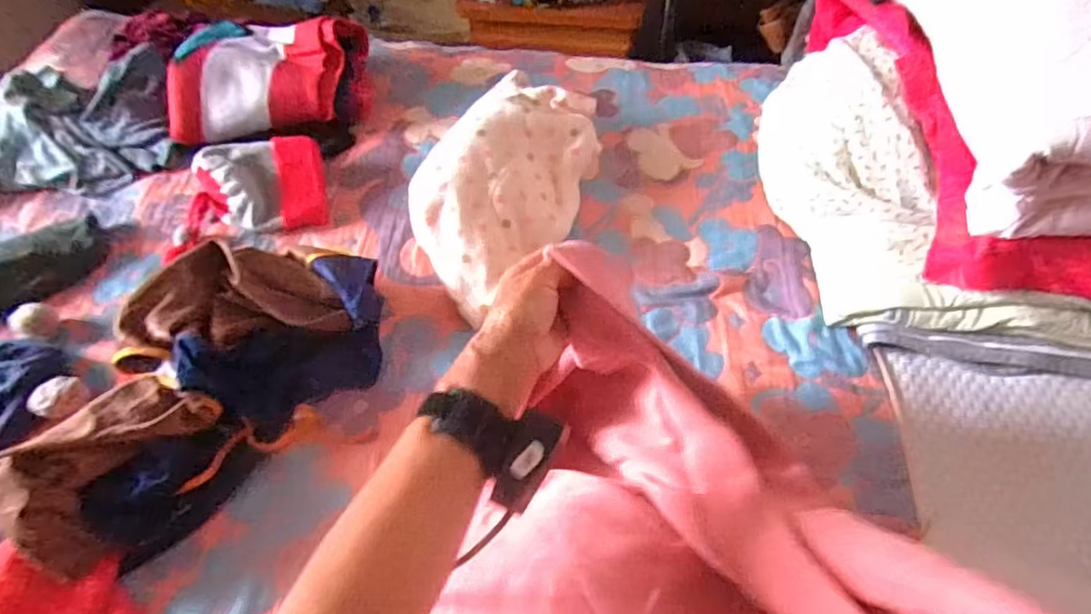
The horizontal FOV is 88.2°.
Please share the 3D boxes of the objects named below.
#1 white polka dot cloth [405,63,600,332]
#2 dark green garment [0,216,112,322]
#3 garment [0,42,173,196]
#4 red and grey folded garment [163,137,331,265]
[{"bbox_3d":[-0.054,-0.180,0.776,0.205,0.107,0.373,25,58,20],"label":"white polka dot cloth"},{"bbox_3d":[-0.711,-0.044,0.743,0.233,0.049,0.122,-38,60,-23],"label":"dark green garment"},{"bbox_3d":[-0.812,-0.294,0.900,0.398,0.107,0.277,-14,54,-8],"label":"garment"},{"bbox_3d":[-0.426,-0.169,0.804,0.212,0.069,0.128,-11,54,-5],"label":"red and grey folded garment"}]

